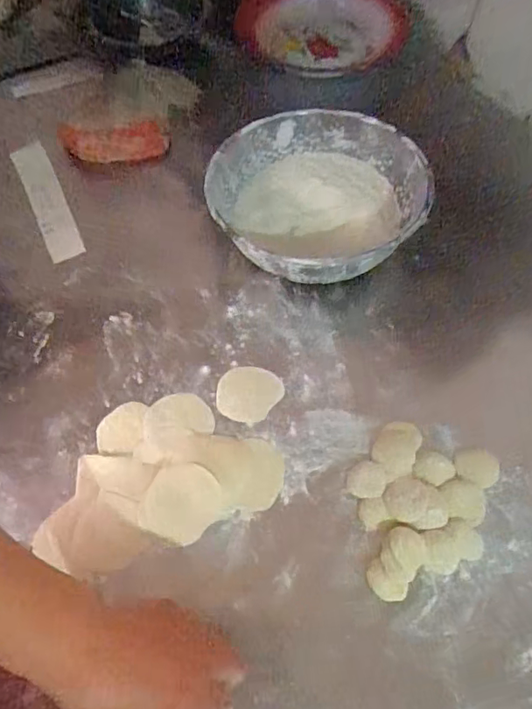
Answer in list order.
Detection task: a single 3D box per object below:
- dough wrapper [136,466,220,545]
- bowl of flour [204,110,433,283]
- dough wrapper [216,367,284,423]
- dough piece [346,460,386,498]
[{"bbox_3d":[-0.073,0.127,0.466,0.063,0.004,0.066,2,63,-4],"label":"dough wrapper"},{"bbox_3d":[0.055,-0.164,0.586,0.212,0.081,0.217,-1,61,1],"label":"bowl of flour"},{"bbox_3d":[-0.018,0.036,0.518,0.055,0.004,0.059,-1,61,1],"label":"dough wrapper"},{"bbox_3d":[0.087,0.108,0.469,0.033,0.008,0.032,-1,61,1],"label":"dough piece"}]

